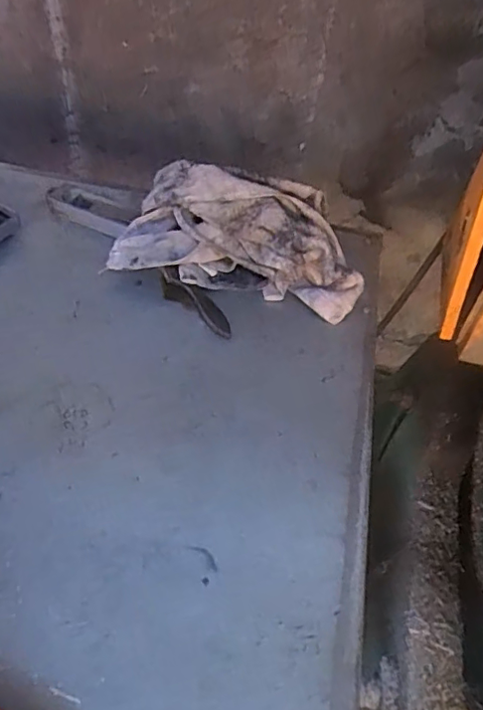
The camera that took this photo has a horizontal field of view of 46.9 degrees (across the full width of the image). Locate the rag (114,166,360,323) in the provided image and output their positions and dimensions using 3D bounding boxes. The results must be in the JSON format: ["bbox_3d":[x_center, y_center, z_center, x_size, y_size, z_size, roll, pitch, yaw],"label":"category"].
[{"bbox_3d":[0.001,-0.135,0.648,0.289,0.105,0.109,11,53,5],"label":"rag"}]

